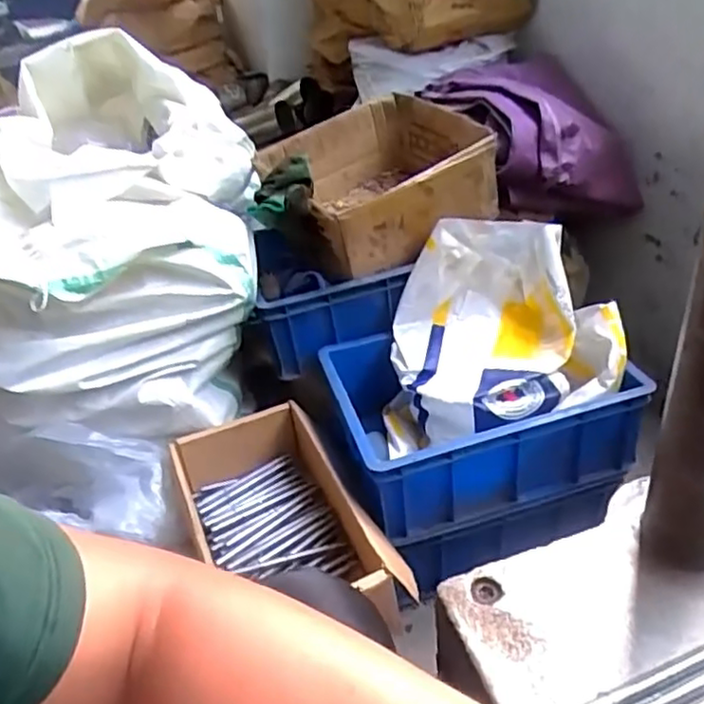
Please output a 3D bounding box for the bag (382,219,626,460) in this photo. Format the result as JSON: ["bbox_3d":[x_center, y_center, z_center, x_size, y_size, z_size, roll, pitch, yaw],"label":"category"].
[{"bbox_3d":[0.209,-0.015,0.966,0.319,0.244,0.294,-1,35,9],"label":"bag"}]

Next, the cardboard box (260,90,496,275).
[{"bbox_3d":[0.039,-0.277,1.088,0.307,0.161,0.306,-19,36,-17],"label":"cardboard box"}]

